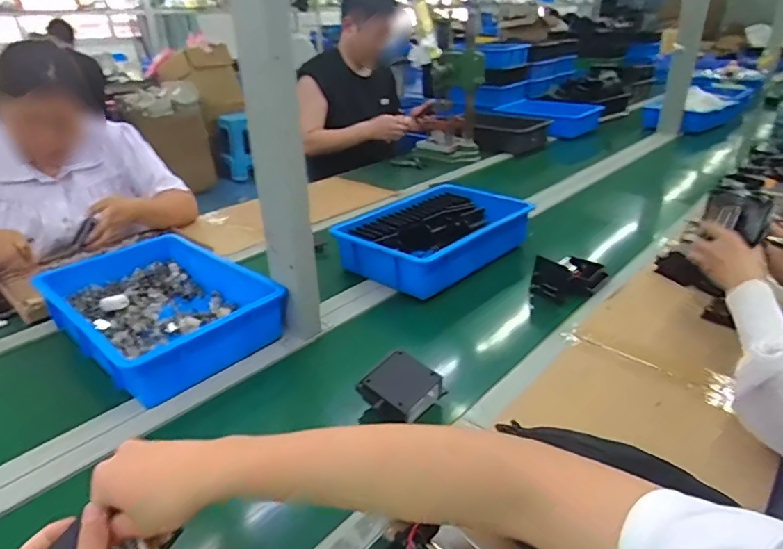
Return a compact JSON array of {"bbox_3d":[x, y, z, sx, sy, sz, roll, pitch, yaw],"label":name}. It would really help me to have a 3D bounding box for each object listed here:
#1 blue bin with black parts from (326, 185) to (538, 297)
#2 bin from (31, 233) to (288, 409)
[{"bbox_3d":[0.094,-0.084,1.149,0.398,0.104,0.269,-25,36,-38],"label":"blue bin with black parts"},{"bbox_3d":[-0.415,0.051,0.916,0.424,0.089,0.280,24,36,39],"label":"bin"}]

